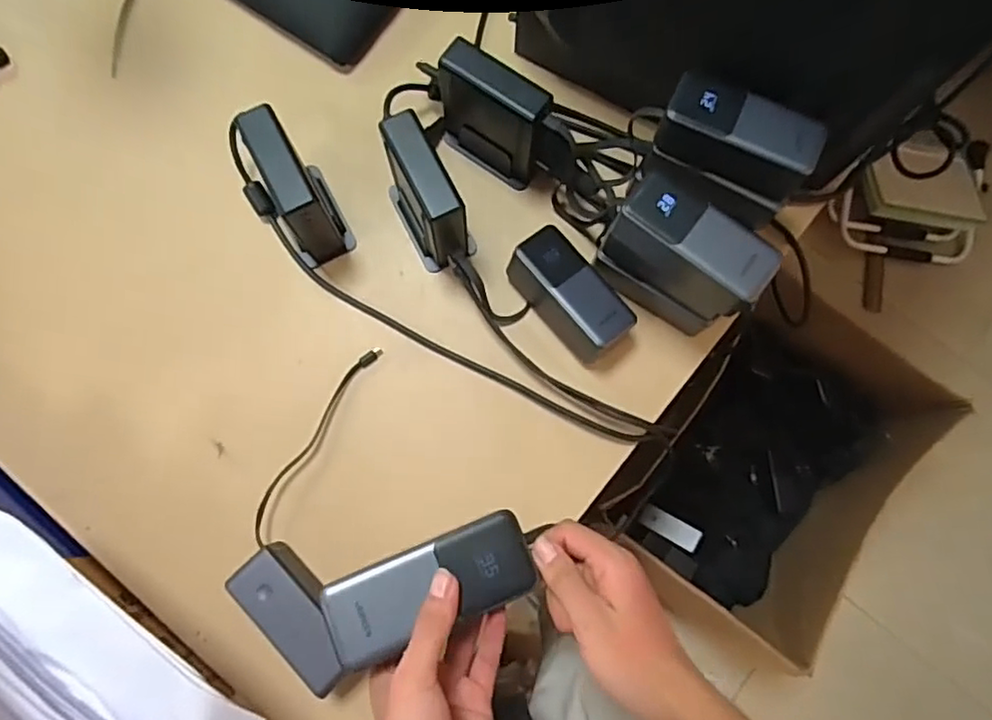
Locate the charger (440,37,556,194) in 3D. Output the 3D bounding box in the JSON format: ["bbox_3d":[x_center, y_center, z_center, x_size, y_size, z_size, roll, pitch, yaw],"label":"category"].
[{"bbox_3d":[-0.001,-0.237,0.611,0.116,0.113,0.046,33,80,5],"label":"charger"}]

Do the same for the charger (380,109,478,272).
[{"bbox_3d":[-0.068,-0.158,0.593,0.057,0.118,0.122,-30,81,-6],"label":"charger"}]

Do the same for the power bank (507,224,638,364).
[{"bbox_3d":[0.072,-0.064,0.610,0.056,0.059,0.128,-40,83,-8],"label":"power bank"}]

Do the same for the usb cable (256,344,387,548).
[{"bbox_3d":[-0.174,0.074,0.589,0.026,0.026,0.208,28,80,4],"label":"usb cable"}]

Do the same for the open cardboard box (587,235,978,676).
[{"bbox_3d":[0.483,0.193,1.178,0.388,0.347,0.547,39,81,6],"label":"open cardboard box"}]

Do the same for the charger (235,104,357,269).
[{"bbox_3d":[-0.193,-0.164,0.591,0.059,0.117,0.114,-27,81,-6],"label":"charger"}]

